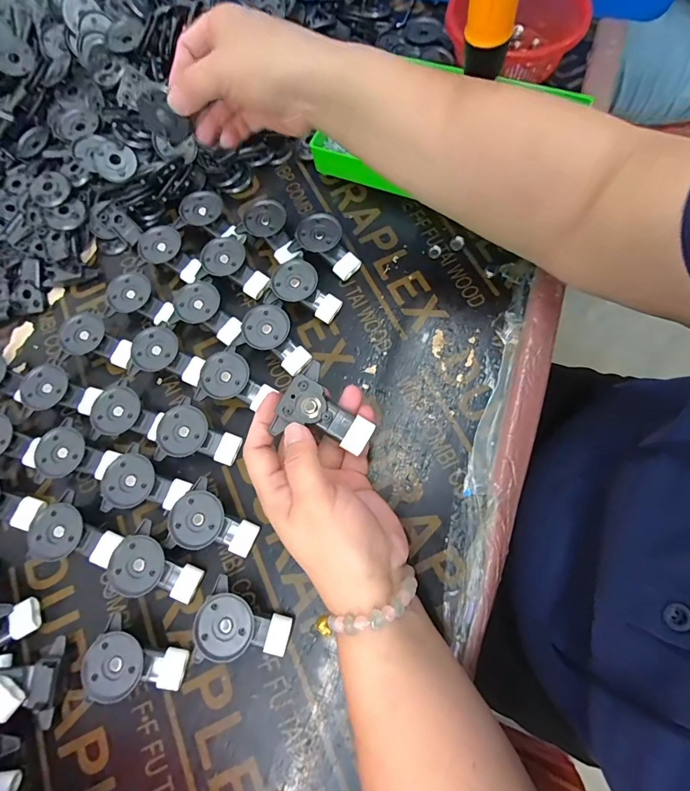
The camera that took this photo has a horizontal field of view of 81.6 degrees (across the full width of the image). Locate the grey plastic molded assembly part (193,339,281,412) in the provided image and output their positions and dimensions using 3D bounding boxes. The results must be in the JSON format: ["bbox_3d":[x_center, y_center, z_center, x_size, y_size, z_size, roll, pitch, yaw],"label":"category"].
[{"bbox_3d":[-0.098,-0.010,0.363,0.057,0.030,0.058,32,78,14],"label":"grey plastic molded assembly part"}]

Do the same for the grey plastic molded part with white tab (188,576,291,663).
[{"bbox_3d":[-0.076,0.175,0.297,0.066,0.023,0.048,22,76,12],"label":"grey plastic molded part with white tab"}]

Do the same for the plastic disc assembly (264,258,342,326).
[{"bbox_3d":[-0.038,-0.096,0.382,0.067,0.026,0.047,24,76,12],"label":"plastic disc assembly"}]

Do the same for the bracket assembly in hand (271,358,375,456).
[{"bbox_3d":[-0.011,0.012,0.280,0.064,0.018,0.050,25,76,7],"label":"bracket assembly in hand"}]

